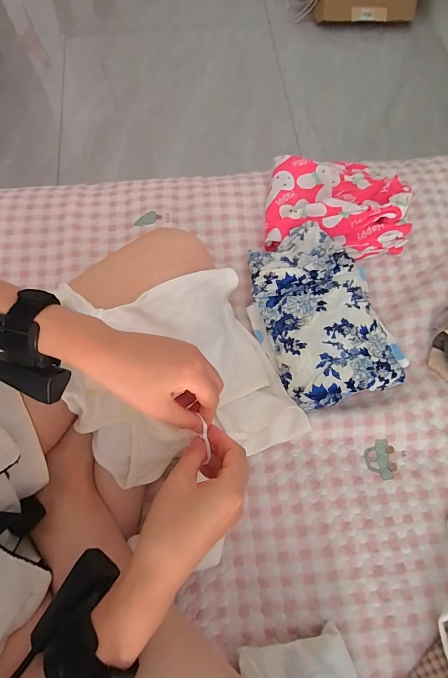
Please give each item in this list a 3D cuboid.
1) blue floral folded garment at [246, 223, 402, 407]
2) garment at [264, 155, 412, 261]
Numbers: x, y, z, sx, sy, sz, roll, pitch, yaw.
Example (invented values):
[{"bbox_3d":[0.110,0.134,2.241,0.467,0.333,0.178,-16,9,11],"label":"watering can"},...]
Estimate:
[{"bbox_3d":[0.120,-0.037,0.451,0.147,0.074,0.237,-17,72,-7],"label":"blue floral folded garment"},{"bbox_3d":[0.163,-0.208,0.521,0.210,0.051,0.179,-2,71,-2],"label":"garment"}]

